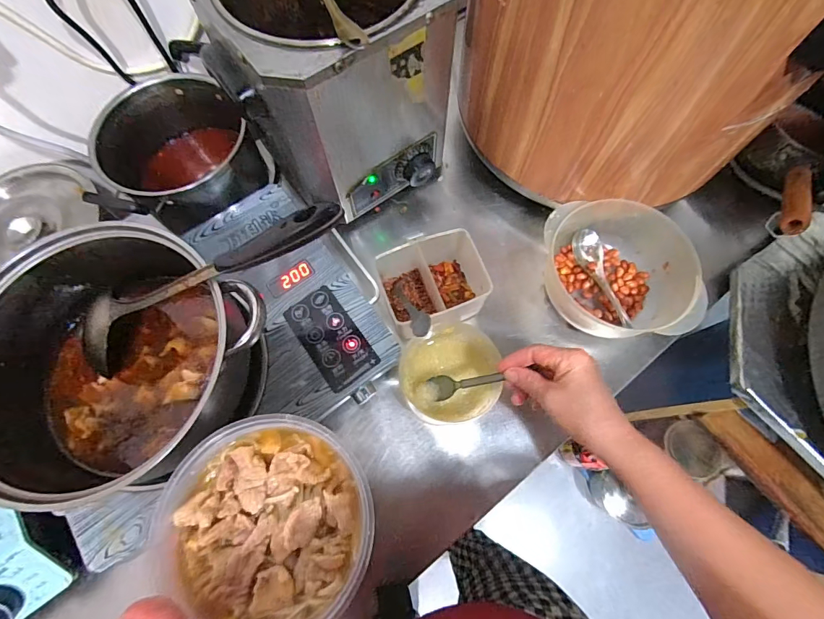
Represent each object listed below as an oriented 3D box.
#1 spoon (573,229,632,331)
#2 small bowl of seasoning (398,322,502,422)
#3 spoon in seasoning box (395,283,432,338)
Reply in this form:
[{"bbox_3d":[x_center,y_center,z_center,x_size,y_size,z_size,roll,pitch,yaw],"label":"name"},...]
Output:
[{"bbox_3d":[0.242,-0.041,0.498,0.038,0.027,0.135,-17,71,-6],"label":"spoon"},{"bbox_3d":[0.047,0.073,0.470,0.115,0.044,0.108,0,70,0],"label":"small bowl of seasoning"},{"bbox_3d":[-0.002,-0.004,0.457,0.020,0.132,0.017,-17,114,-6],"label":"spoon in seasoning box"}]

